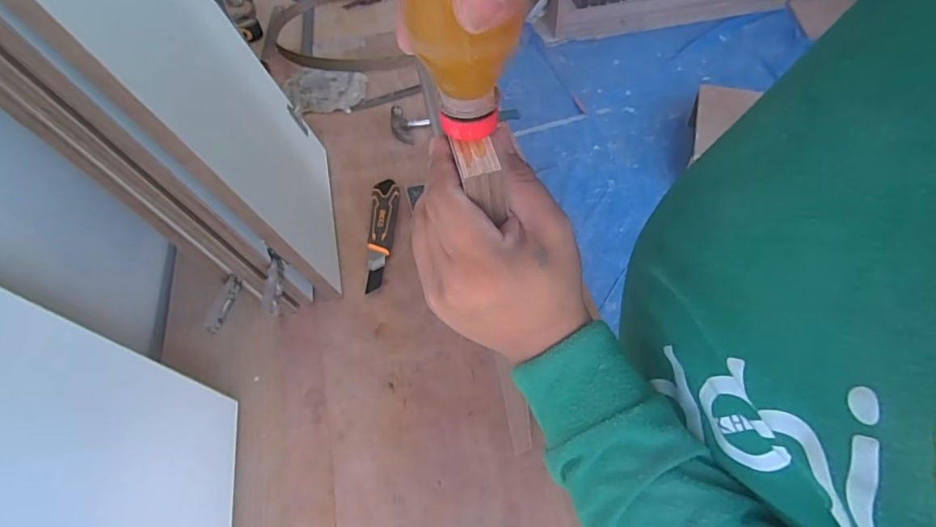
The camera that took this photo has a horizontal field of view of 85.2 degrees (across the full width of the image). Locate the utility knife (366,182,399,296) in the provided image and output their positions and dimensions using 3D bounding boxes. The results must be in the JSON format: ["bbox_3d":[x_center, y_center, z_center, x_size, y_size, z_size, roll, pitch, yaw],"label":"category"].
[{"bbox_3d":[-0.144,-0.056,0.832,0.045,0.014,0.233,0,54,2],"label":"utility knife"}]

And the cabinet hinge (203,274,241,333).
[{"bbox_3d":[-0.318,0.051,0.660,0.022,0.018,0.074,6,54,6],"label":"cabinet hinge"}]

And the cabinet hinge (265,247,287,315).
[{"bbox_3d":[-0.252,0.023,0.661,0.020,0.029,0.083,-7,54,-3],"label":"cabinet hinge"}]

